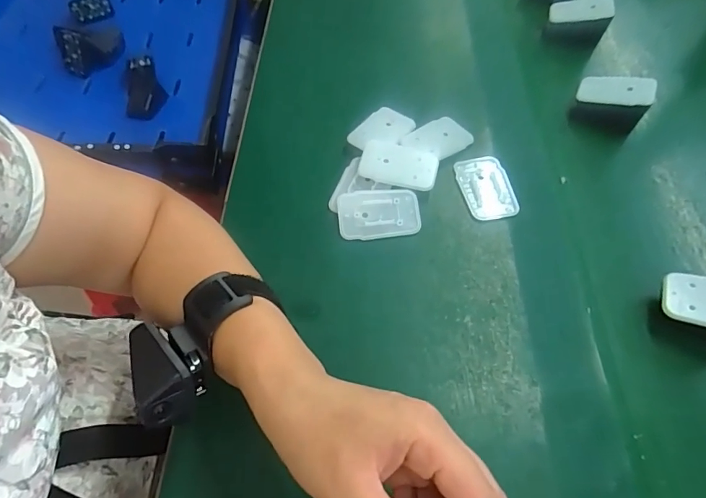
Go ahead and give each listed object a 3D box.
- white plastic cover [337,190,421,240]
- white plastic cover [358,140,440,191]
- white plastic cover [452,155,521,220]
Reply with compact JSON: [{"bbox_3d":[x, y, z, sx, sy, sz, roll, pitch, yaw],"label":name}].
[{"bbox_3d":[0.023,-0.030,0.382,0.070,0.005,0.044,-3,75,-2],"label":"white plastic cover"},{"bbox_3d":[0.042,-0.076,0.408,0.069,0.010,0.044,14,58,7],"label":"white plastic cover"},{"bbox_3d":[0.122,-0.057,0.407,0.047,0.009,0.068,-10,58,-8],"label":"white plastic cover"}]

